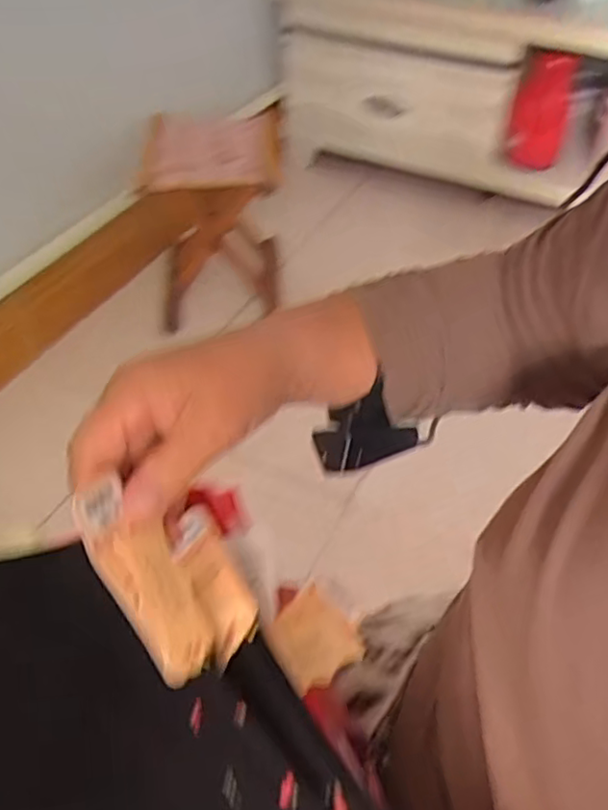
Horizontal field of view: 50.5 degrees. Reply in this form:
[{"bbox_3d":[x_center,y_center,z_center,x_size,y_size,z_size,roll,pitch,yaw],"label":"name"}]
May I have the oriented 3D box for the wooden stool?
[{"bbox_3d":[-0.179,-0.340,1.347,0.254,0.368,0.235,-3,47,-5],"label":"wooden stool"}]

